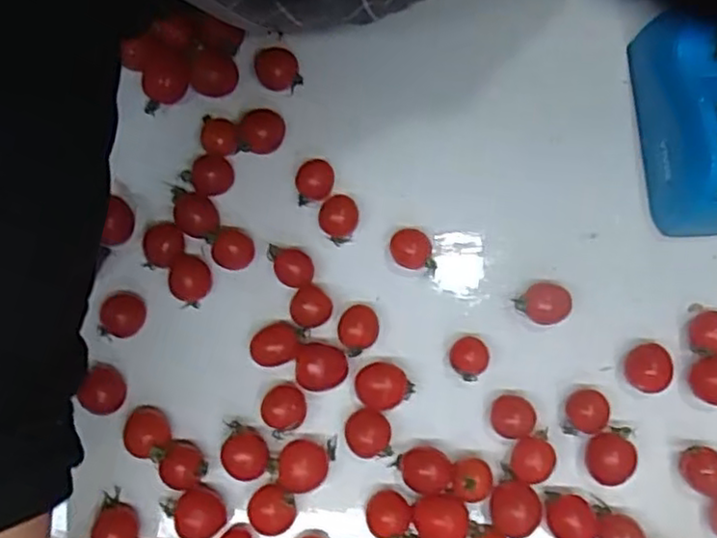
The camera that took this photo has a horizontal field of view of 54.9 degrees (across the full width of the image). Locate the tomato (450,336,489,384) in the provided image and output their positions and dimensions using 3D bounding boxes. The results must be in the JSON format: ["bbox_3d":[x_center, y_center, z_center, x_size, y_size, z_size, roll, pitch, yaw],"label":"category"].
[{"bbox_3d":[0.070,0.057,0.443,0.024,0.021,0.025,0,79,0],"label":"tomato"}]

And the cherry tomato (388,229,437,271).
[{"bbox_3d":[0.034,-0.011,0.454,0.026,0.022,0.029,-10,79,-2],"label":"cherry tomato"}]

